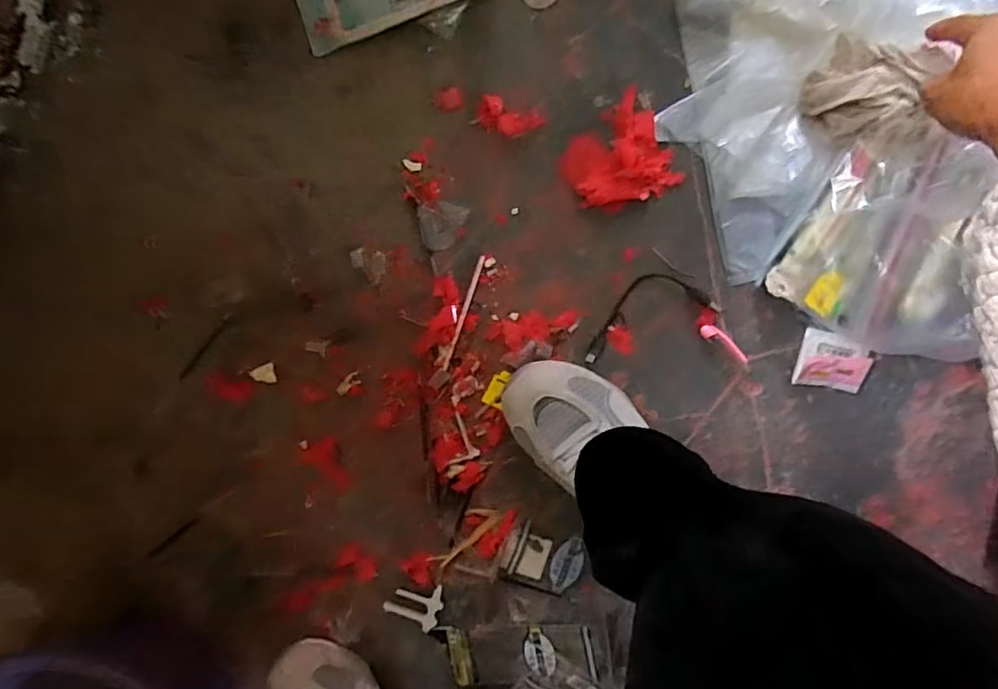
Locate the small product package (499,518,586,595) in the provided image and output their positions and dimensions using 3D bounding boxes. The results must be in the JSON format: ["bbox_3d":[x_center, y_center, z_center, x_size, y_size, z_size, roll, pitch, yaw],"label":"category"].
[{"bbox_3d":[0.044,0.217,0.555,0.076,0.014,0.063,23,98,0],"label":"small product package"}]

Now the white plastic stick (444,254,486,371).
[{"bbox_3d":[-0.034,-0.030,0.535,0.006,0.004,0.114,19,98,0],"label":"white plastic stick"}]

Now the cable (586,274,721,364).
[{"bbox_3d":[0.133,-0.032,0.518,0.127,0.011,0.055,-24,96,6],"label":"cable"}]

